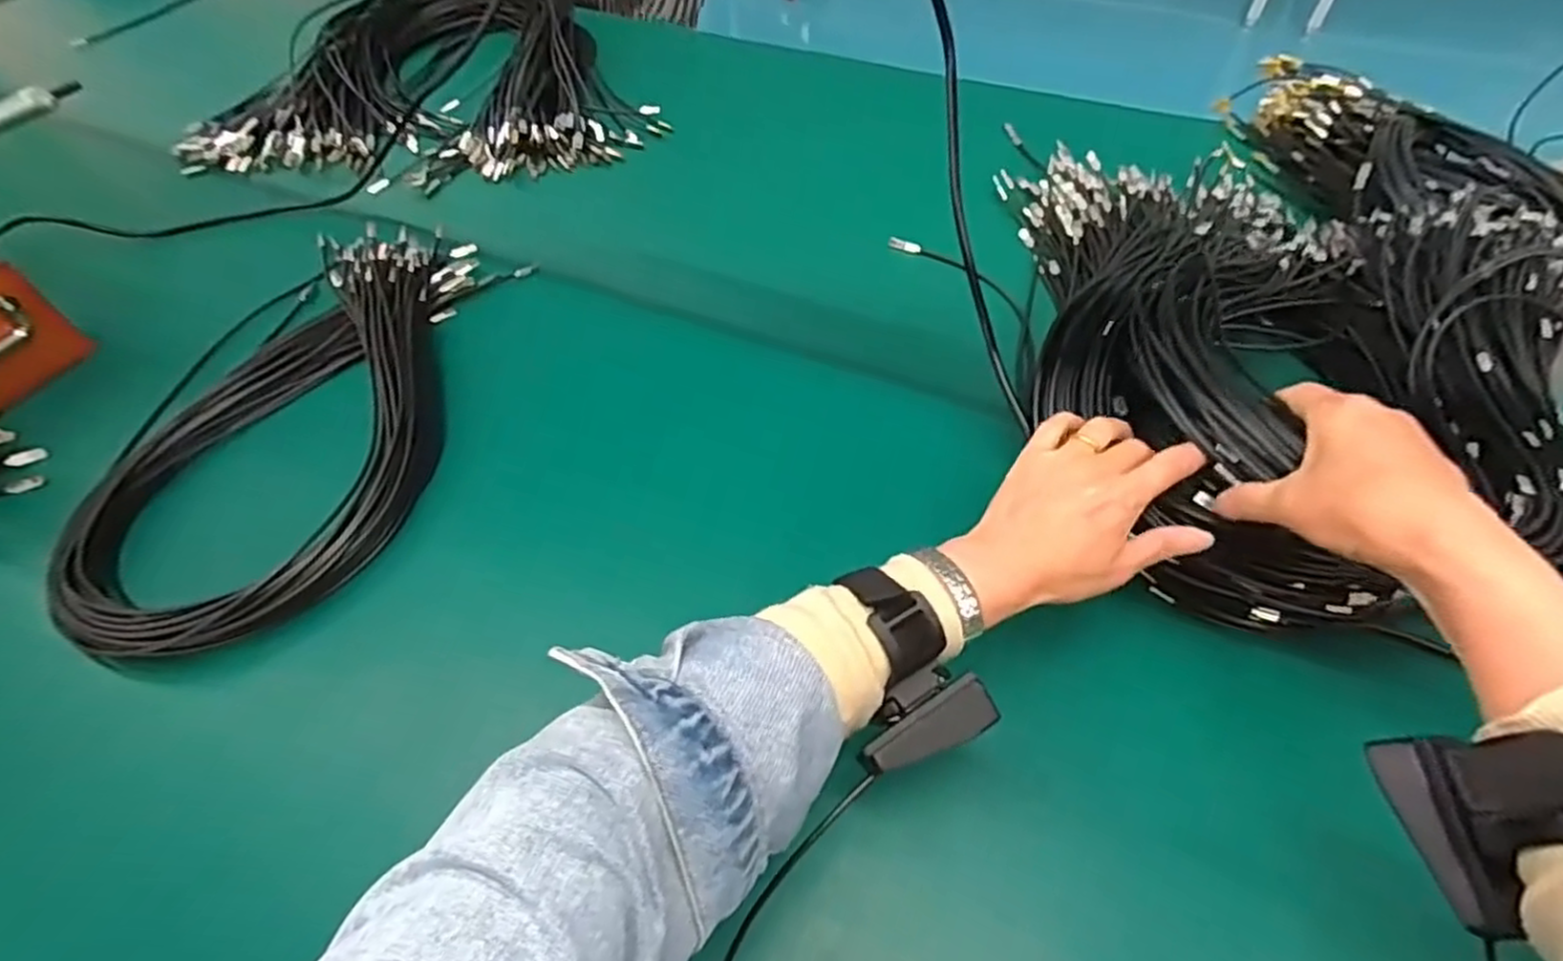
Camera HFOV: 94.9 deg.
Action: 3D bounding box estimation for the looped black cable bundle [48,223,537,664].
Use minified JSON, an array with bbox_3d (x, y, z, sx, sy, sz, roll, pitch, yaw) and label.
[{"bbox_3d":[-0.414,-0.084,0.614,0.271,0.034,0.488,3,54,3],"label":"looped black cable bundle"}]

